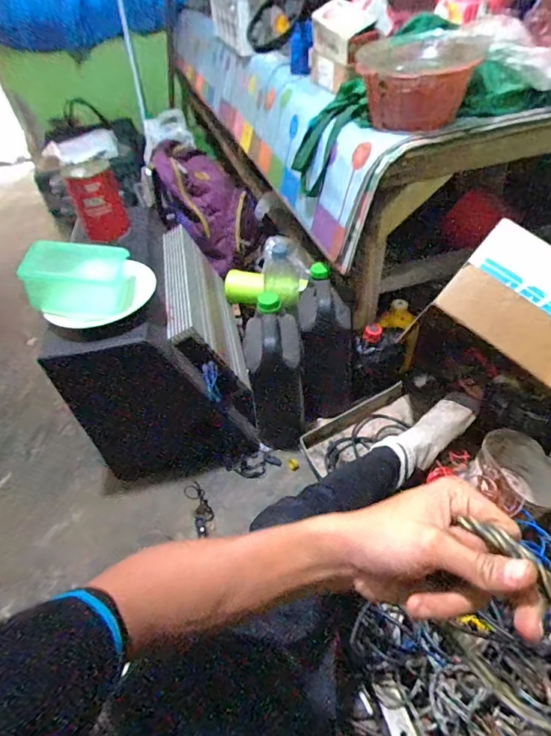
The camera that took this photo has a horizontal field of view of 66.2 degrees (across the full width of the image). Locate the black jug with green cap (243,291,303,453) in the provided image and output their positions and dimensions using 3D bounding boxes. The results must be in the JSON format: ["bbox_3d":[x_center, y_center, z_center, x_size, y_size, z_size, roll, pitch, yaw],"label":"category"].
[{"bbox_3d":[0.003,0.023,0.964,0.117,0.308,0.177,-4,46,2],"label":"black jug with green cap"}]

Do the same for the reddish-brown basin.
[{"bbox_3d":[0.247,-0.497,0.742,0.198,0.106,0.182,11,49,16],"label":"reddish-brown basin"}]

